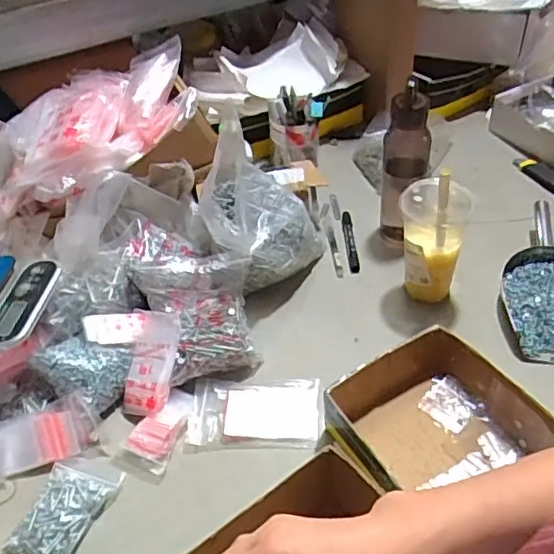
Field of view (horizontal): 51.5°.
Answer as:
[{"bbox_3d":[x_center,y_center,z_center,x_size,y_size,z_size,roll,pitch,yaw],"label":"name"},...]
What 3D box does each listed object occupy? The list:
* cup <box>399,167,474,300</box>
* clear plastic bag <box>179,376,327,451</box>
[{"bbox_3d":[0.209,-0.061,0.774,0.081,0.206,0.077,-4,43,3],"label":"cup"},{"bbox_3d":[-0.026,0.167,0.706,0.160,0.015,0.092,-2,44,5],"label":"clear plastic bag"}]

